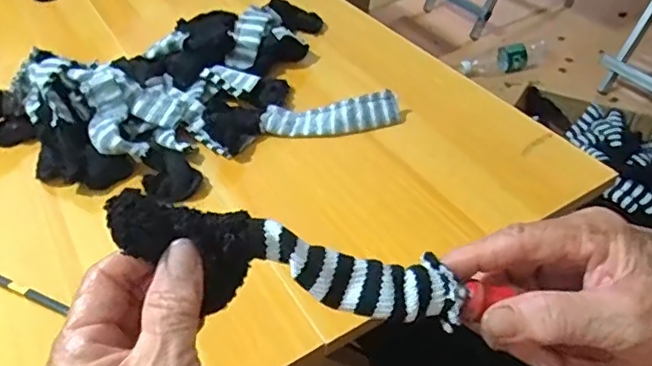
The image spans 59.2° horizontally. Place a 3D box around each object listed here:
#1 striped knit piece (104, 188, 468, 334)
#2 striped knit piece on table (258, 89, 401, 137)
[{"bbox_3d":[-0.018,0.040,0.265,0.164,0.031,0.033,15,43,-6],"label":"striped knit piece"},{"bbox_3d":[0.004,-0.066,0.578,0.136,0.026,0.037,-3,42,5],"label":"striped knit piece on table"}]

